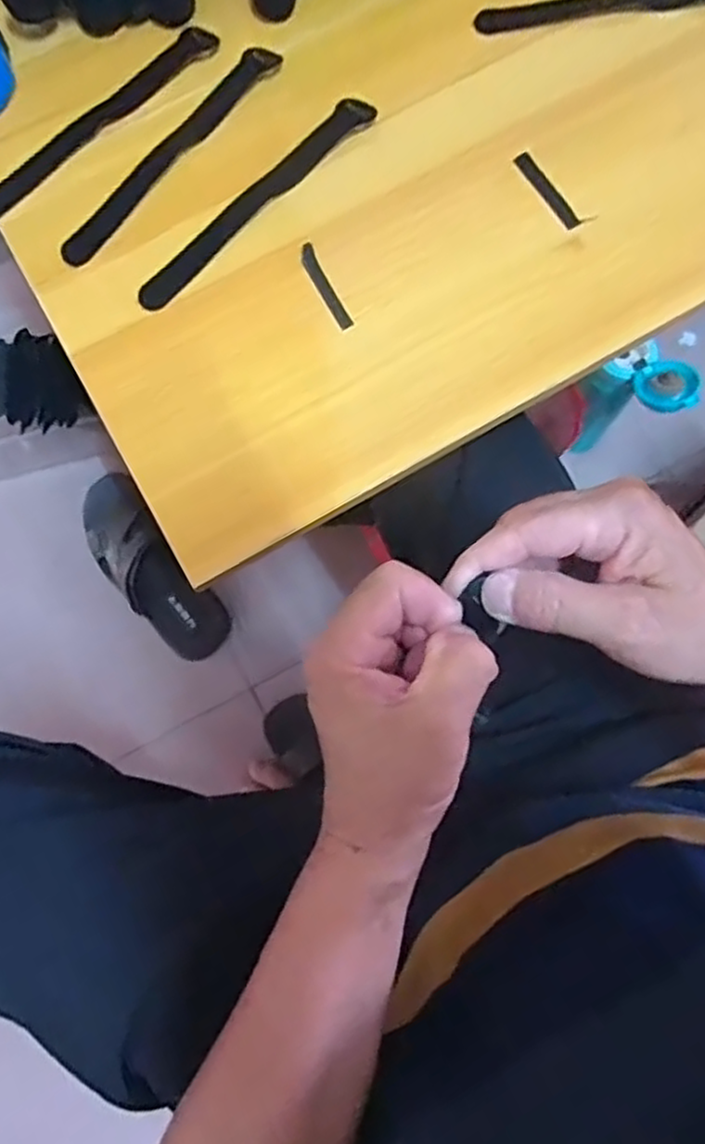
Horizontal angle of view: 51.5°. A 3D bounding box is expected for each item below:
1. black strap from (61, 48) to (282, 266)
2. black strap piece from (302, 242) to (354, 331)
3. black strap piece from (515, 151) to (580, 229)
[{"bbox_3d":[-0.119,-0.272,0.475,0.023,0.010,0.194,39,82,9],"label":"black strap"},{"bbox_3d":[-0.017,-0.174,0.447,0.010,0.005,0.059,-27,79,-4],"label":"black strap piece"},{"bbox_3d":[0.122,-0.241,0.461,0.010,0.005,0.060,-32,79,-5],"label":"black strap piece"}]

